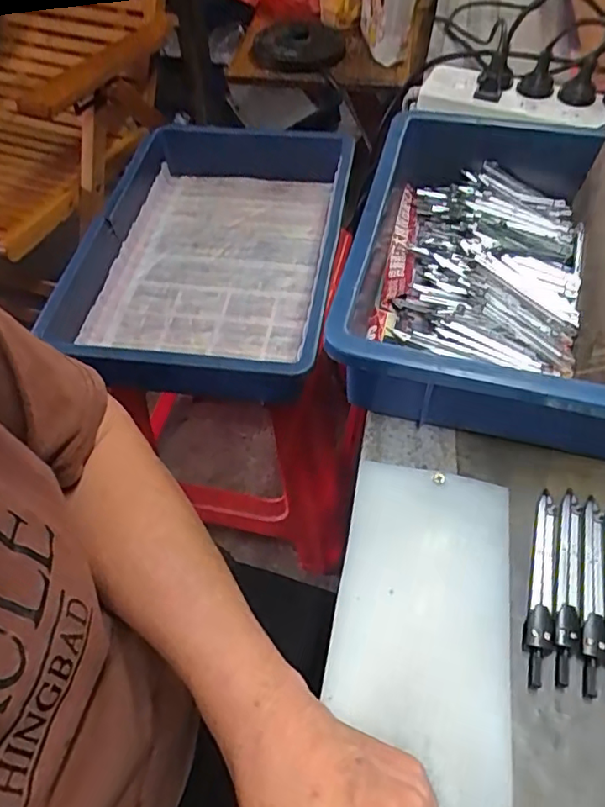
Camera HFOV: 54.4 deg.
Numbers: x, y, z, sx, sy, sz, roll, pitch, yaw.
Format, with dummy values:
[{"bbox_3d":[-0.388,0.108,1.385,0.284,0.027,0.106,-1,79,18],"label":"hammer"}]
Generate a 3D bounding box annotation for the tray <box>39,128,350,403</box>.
[{"bbox_3d":[-0.096,-0.190,0.706,0.276,0.087,0.406,7,54,7],"label":"tray"}]

